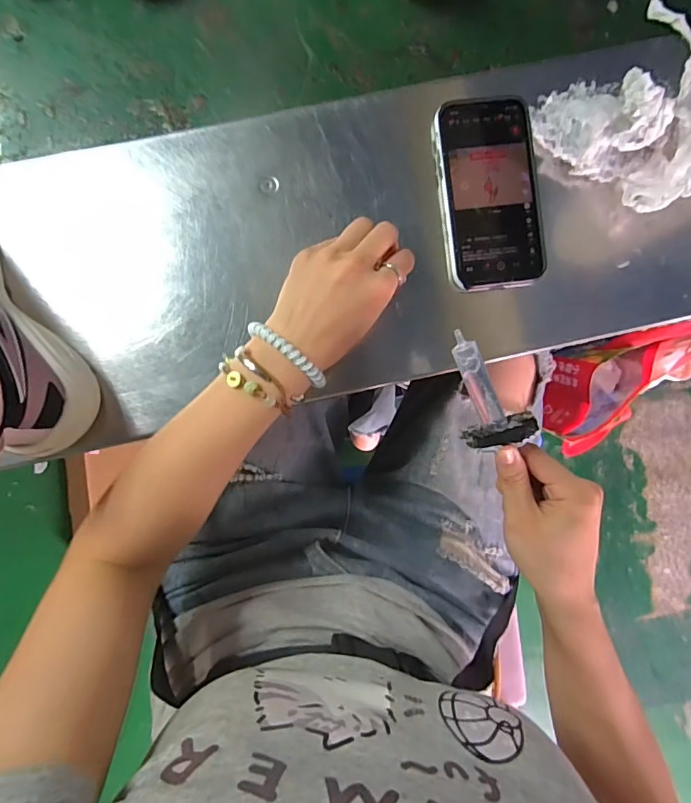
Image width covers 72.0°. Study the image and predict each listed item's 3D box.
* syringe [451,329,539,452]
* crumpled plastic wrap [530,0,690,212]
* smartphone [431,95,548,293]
[{"bbox_3d":[0.092,-0.008,0.319,0.045,0.021,0.081,-24,90,-2],"label":"syringe"},{"bbox_3d":[0.220,-0.206,0.350,0.082,0.068,0.127,-43,92,-2],"label":"crumpled plastic wrap"},{"bbox_3d":[0.116,-0.166,0.385,0.078,0.014,0.148,-7,91,-3],"label":"smartphone"}]

